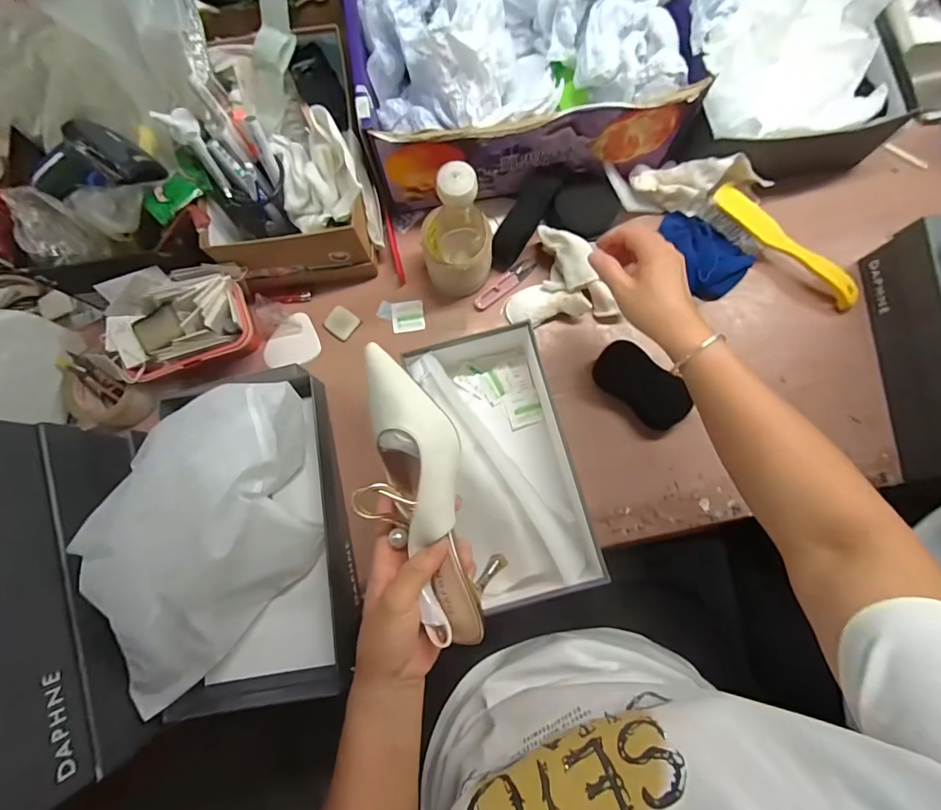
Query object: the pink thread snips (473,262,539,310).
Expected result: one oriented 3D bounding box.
[{"bbox_3d":[0.046,-0.166,0.593,0.098,0.007,0.024,-38,81,-7],"label":"pink thread snips"}]

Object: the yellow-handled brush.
[{"bbox_3d":[0.410,-0.206,0.564,0.224,0.033,0.036,39,81,7],"label":"yellow-handled brush"}]

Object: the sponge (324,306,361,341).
[{"bbox_3d":[-0.178,-0.113,0.592,0.044,0.004,0.040,35,81,6],"label":"sponge"}]

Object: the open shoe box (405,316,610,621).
[{"bbox_3d":[0.045,0.057,0.516,0.174,0.087,0.317,-17,80,-3],"label":"open shoe box"}]

